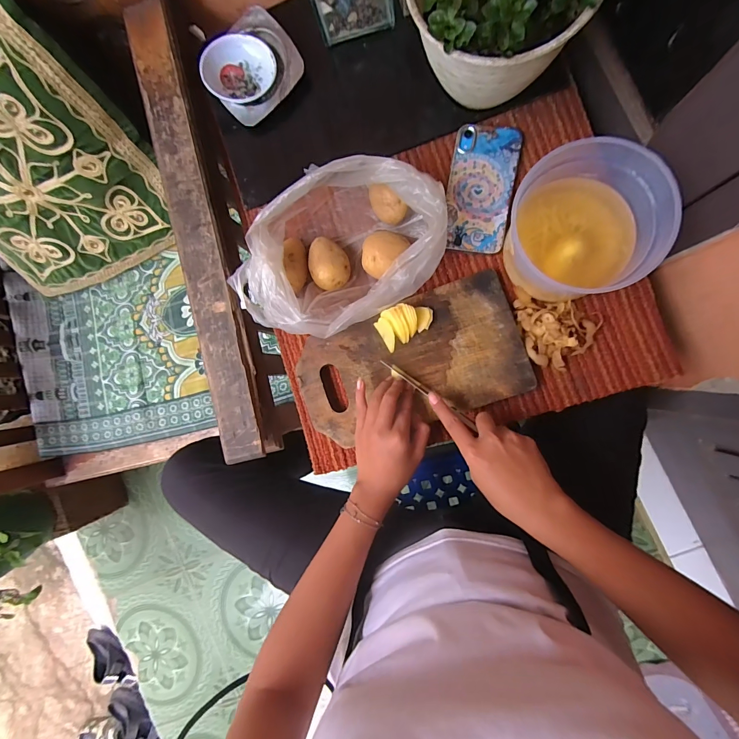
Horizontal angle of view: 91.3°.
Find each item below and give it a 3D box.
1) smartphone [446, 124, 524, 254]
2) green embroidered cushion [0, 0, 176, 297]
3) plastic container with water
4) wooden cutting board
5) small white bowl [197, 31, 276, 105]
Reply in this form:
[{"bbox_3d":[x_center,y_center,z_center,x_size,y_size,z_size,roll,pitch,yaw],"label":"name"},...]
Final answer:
[{"bbox_3d":[0.138,-0.222,0.447,0.077,0.012,0.154,9,90,8],"label":"smartphone"},{"bbox_3d":[-0.541,-0.309,0.598,0.380,0.363,0.084,-16,63,7],"label":"green embroidered cushion"},{"bbox_3d":[0.215,-0.147,0.382,0.135,0.089,0.146,0,89,8],"label":"plastic container with water"},{"bbox_3d":[0.045,-0.007,0.442,0.271,0.011,0.146,-19,86,7],"label":"wooden cutting board"},{"bbox_3d":[-0.169,-0.393,0.474,0.089,0.030,0.089,1,83,-7],"label":"small white bowl"}]

